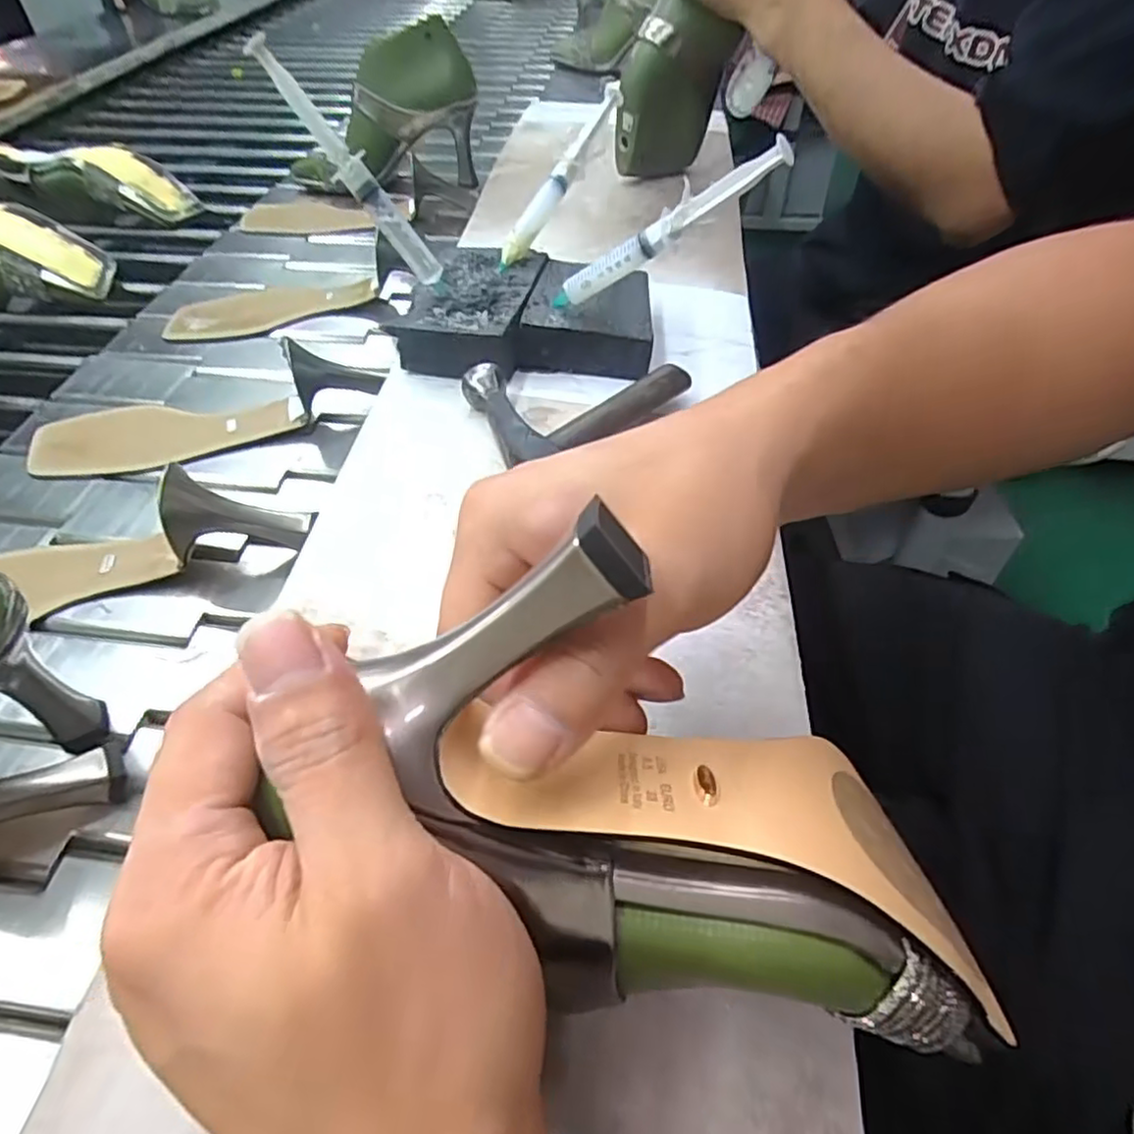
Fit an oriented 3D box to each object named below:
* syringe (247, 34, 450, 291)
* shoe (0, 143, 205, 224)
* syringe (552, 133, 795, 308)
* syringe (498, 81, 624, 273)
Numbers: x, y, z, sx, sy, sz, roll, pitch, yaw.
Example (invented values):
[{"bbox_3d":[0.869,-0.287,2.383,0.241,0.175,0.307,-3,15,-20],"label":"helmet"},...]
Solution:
[{"bbox_3d":[-0.128,-0.244,0.420,0.023,0.162,0.021,-16,36,39],"label":"syringe"},{"bbox_3d":[-0.539,-0.431,0.752,0.239,0.070,0.084,12,46,5],"label":"shoe"},{"bbox_3d":[0.050,-0.195,0.397,0.169,0.020,0.019,-18,34,41],"label":"syringe"},{"bbox_3d":[-0.004,-0.292,0.501,0.020,0.027,0.175,24,77,20],"label":"syringe"}]

